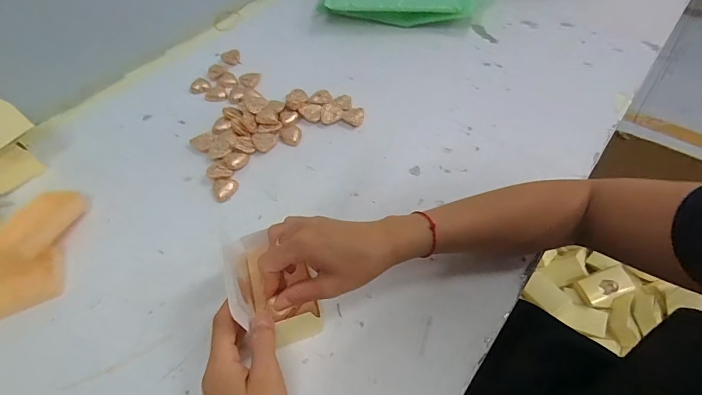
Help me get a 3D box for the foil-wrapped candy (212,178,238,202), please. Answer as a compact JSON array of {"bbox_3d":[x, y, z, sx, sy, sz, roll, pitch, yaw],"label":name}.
[{"bbox_3d":[-0.162,-0.011,0.480,0.034,0.011,0.029,-30,58,-17],"label":"foil-wrapped candy"}]

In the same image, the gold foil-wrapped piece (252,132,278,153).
[{"bbox_3d":[-0.120,-0.078,0.520,0.033,0.008,0.033,-2,54,2],"label":"gold foil-wrapped piece"}]

